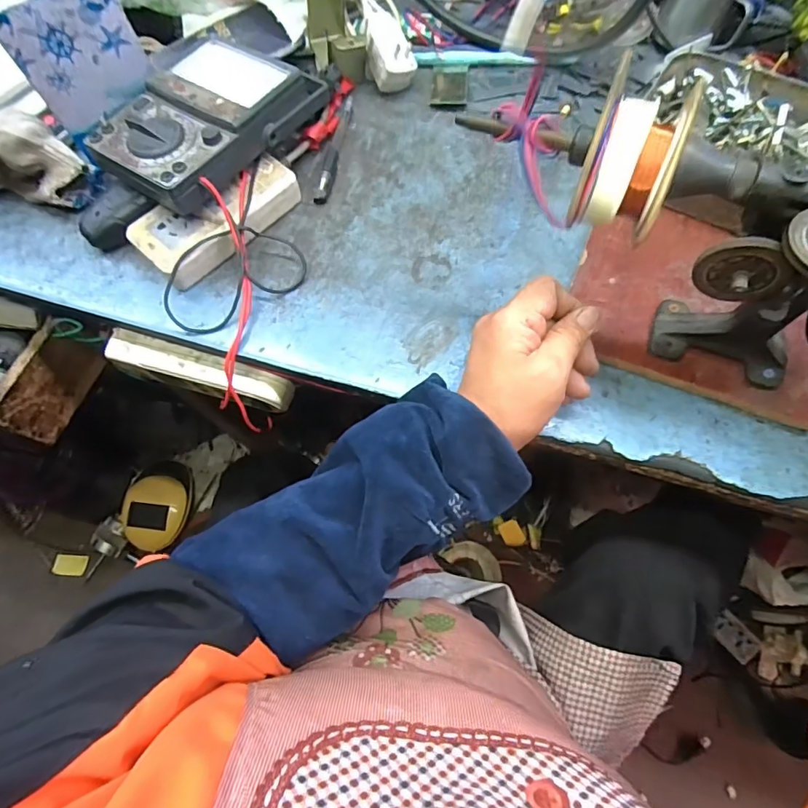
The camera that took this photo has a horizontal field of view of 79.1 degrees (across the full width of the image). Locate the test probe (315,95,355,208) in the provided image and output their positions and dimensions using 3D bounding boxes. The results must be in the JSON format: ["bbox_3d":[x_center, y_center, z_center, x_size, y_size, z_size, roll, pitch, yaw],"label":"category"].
[{"bbox_3d":[-0.070,-0.261,0.496,0.015,0.009,0.141,7,70,6],"label":"test probe"}]

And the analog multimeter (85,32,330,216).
[{"bbox_3d":[-0.176,-0.261,0.440,0.121,0.045,0.189,30,72,13],"label":"analog multimeter"}]

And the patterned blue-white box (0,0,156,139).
[{"bbox_3d":[-0.281,-0.305,0.423,0.094,0.100,0.029,-41,72,-13],"label":"patterned blue-white box"}]

